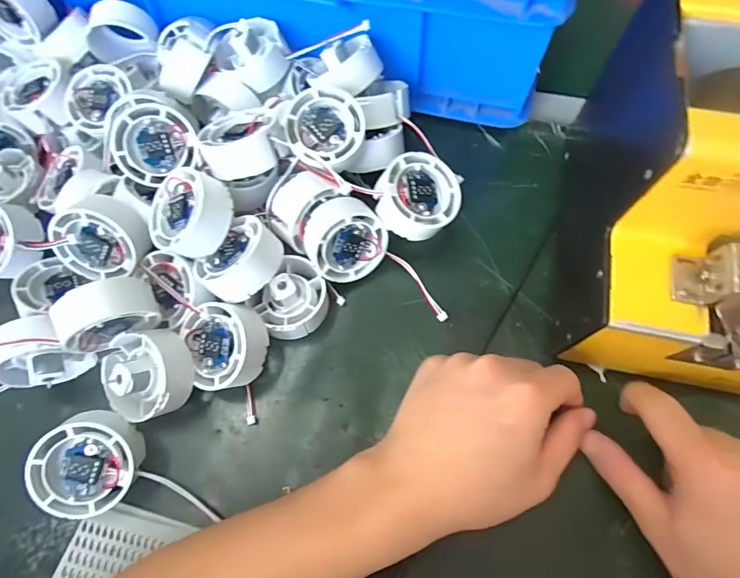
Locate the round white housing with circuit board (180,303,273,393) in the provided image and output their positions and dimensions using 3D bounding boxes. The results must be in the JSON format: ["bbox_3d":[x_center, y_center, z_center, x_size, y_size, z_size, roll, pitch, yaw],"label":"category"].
[{"bbox_3d":[-0.091,0.035,0.280,0.047,0.019,0.052,-22,81,14],"label":"round white housing with circuit board"}]

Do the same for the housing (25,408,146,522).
[{"bbox_3d":[-0.162,0.100,0.255,0.052,0.021,0.054,0,89,-16],"label":"housing"}]

